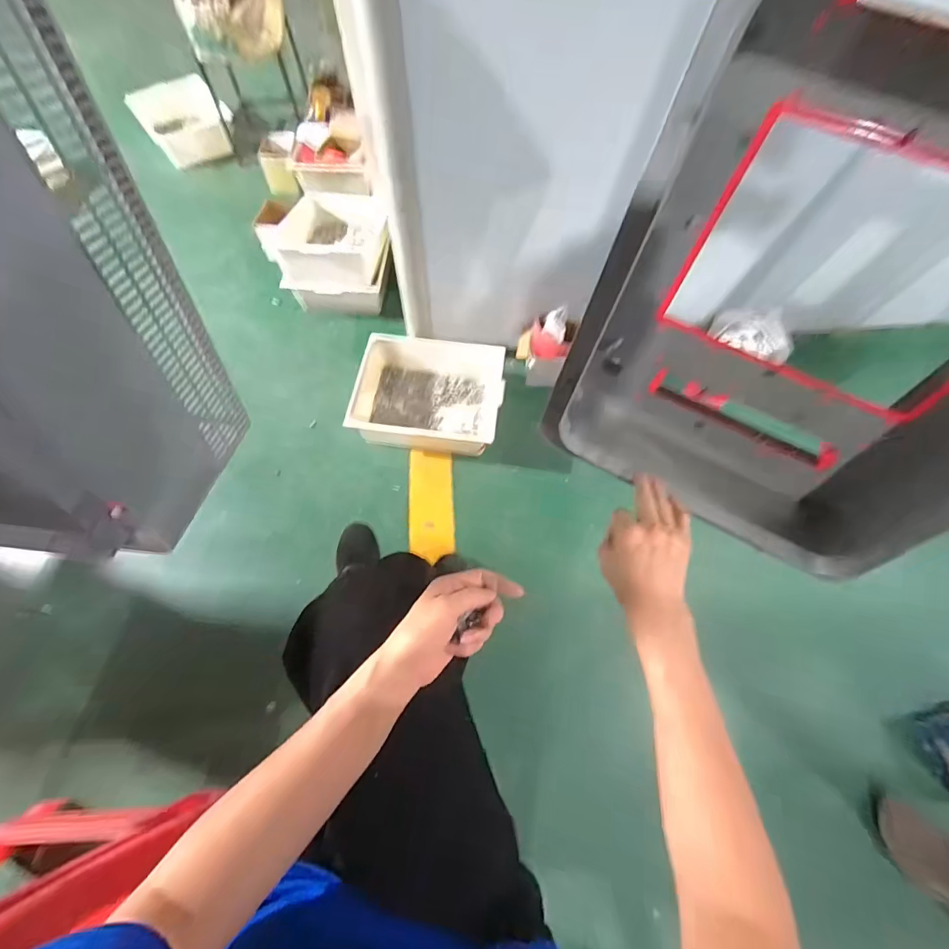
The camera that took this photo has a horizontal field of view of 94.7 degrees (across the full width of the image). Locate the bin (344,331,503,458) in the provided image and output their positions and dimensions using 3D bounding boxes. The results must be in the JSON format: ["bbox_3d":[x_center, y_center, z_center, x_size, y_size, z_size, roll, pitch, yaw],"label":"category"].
[{"bbox_3d":[-0.113,-0.212,1.152,0.366,0.107,0.300,7,64,3],"label":"bin"}]

